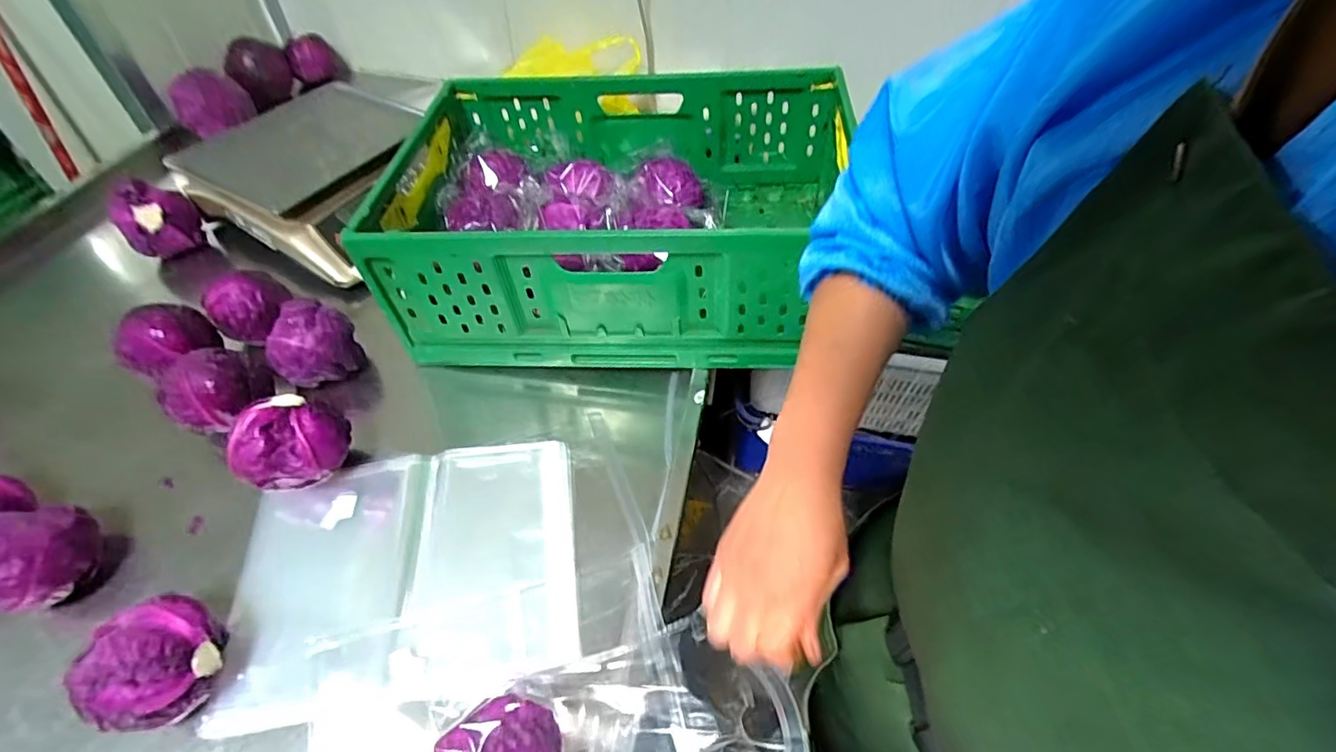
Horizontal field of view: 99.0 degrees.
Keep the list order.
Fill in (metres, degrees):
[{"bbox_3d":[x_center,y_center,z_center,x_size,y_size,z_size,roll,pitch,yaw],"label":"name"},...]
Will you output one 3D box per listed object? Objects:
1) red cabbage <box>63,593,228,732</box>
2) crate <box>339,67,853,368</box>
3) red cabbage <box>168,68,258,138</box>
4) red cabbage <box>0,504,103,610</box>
[{"bbox_3d":[-0.447,0.251,0.499,0.098,0.094,0.099,1,50,-2],"label":"red cabbage"},{"bbox_3d":[-0.049,-0.236,0.817,0.602,0.216,0.417,4,50,1],"label":"crate"},{"bbox_3d":[-0.798,-0.485,0.989,0.115,0.113,0.109,-24,55,-21],"label":"red cabbage"},{"bbox_3d":[-0.615,0.180,0.551,0.089,0.100,0.090,-23,55,-20],"label":"red cabbage"}]

